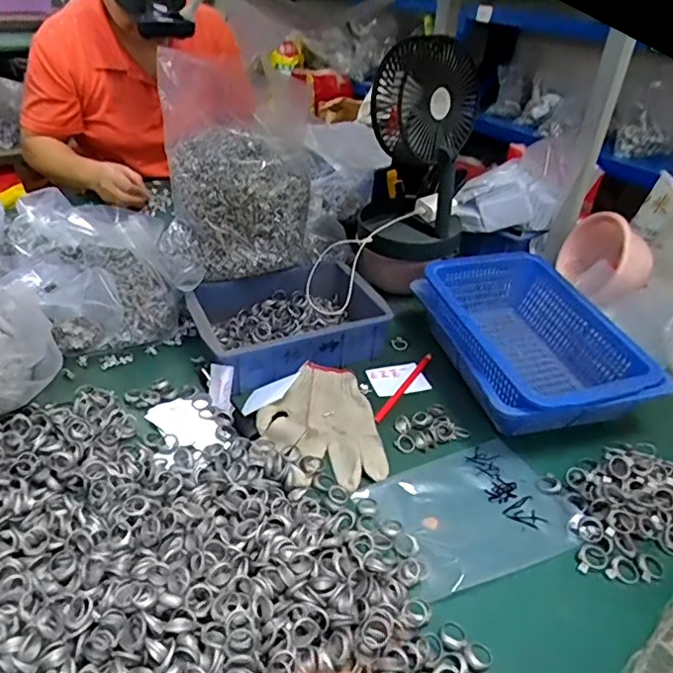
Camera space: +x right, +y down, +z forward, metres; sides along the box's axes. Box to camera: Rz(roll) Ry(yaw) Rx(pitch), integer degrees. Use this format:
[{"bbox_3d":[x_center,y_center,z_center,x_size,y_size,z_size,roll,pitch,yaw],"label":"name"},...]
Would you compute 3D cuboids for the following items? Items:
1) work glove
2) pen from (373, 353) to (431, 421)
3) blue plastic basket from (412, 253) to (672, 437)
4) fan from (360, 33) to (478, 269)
[{"bbox_3d":[-0.020,0.092,0.636,0.133,0.021,0.189,-2,35,-10],"label":"work glove"},{"bbox_3d":[0.087,0.064,0.710,0.011,0.010,0.148,23,38,24],"label":"pen"},{"bbox_3d":[0.252,0.008,0.708,0.201,0.111,0.262,-7,36,-17],"label":"blue plastic basket"},{"bbox_3d":[0.122,-0.263,0.814,0.146,0.303,0.137,9,35,5],"label":"fan"}]

